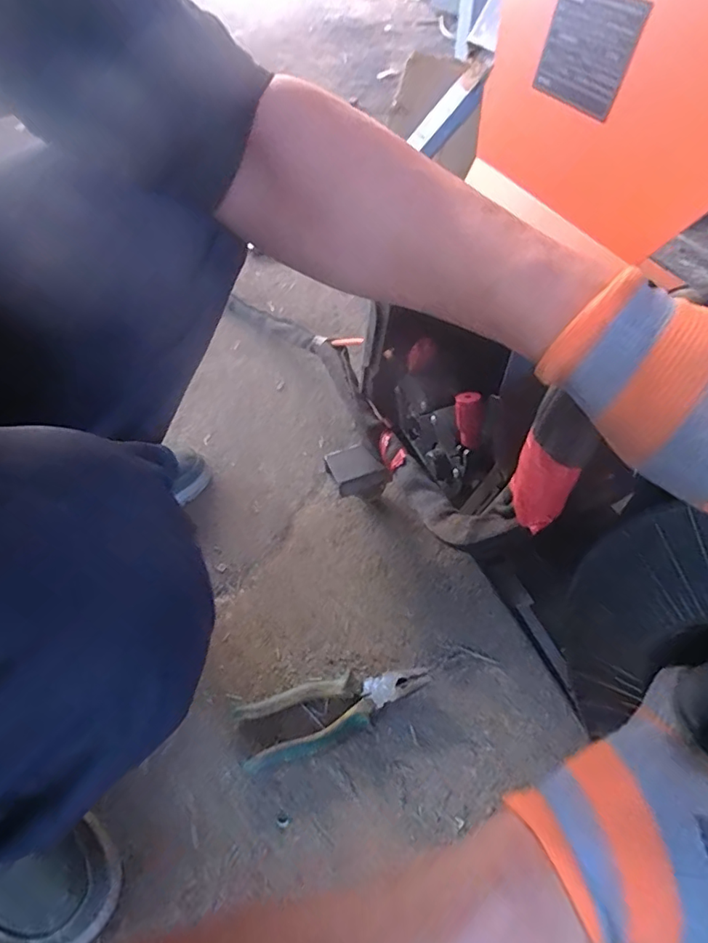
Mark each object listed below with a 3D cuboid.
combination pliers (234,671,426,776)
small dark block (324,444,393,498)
[{"bbox_3d":[-0.018,0.238,0.532,0.195,0.029,0.059,-14,52,-11],"label":"combination pliers"},{"bbox_3d":[0.002,-0.001,0.642,0.061,0.021,0.063,-22,54,-17],"label":"small dark block"}]

